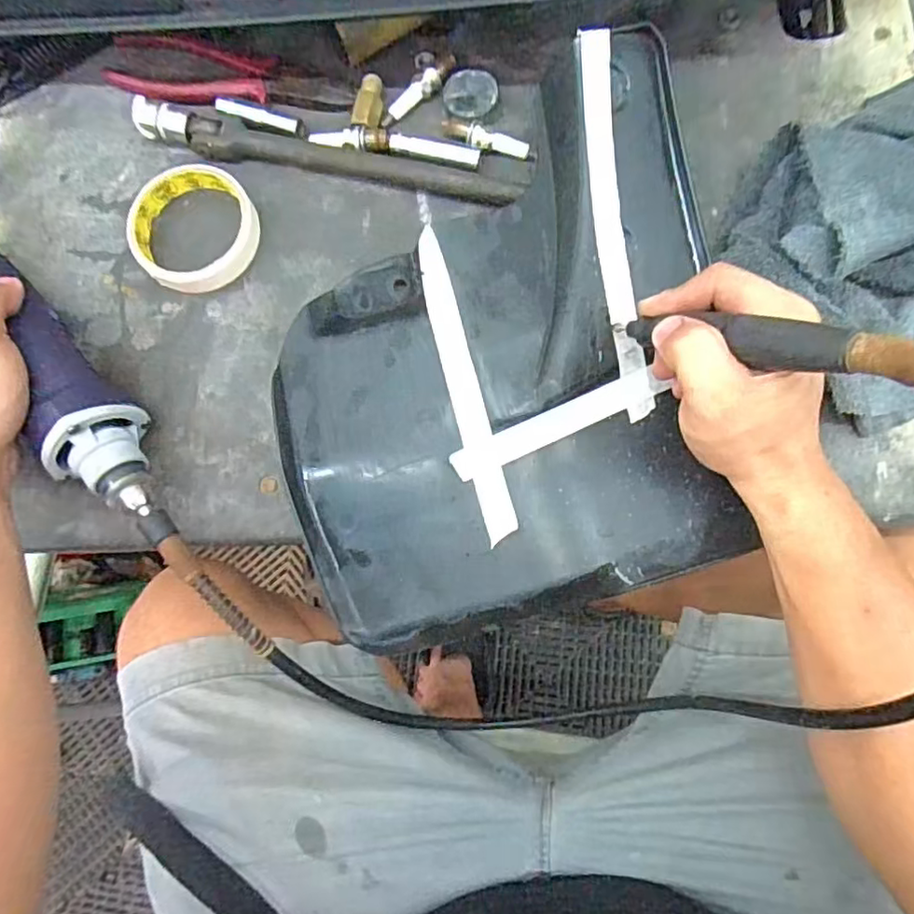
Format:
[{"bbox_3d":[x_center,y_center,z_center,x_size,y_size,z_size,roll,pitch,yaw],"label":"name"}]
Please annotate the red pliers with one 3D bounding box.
[{"bbox_3d":[-0.168,-0.273,0.448,0.186,0.019,0.047,11,82,4],"label":"red pliers"}]

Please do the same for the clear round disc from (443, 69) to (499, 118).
[{"bbox_3d":[0.010,-0.257,0.434,0.037,0.004,0.040,0,82,3],"label":"clear round disc"}]

